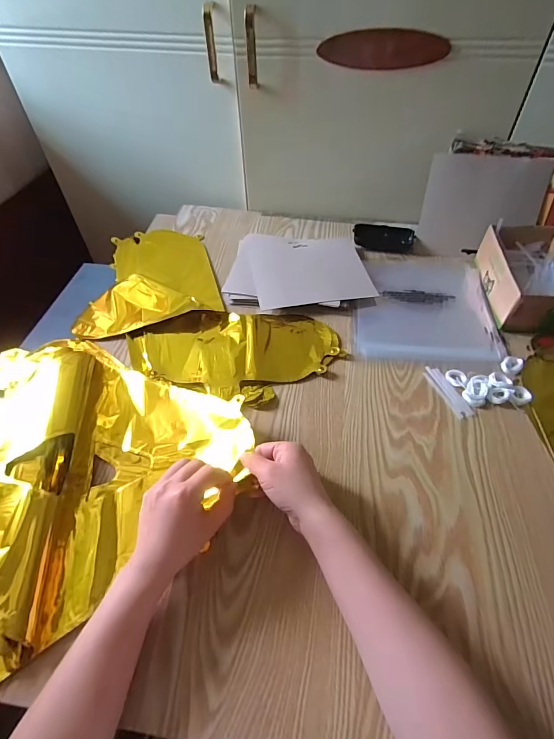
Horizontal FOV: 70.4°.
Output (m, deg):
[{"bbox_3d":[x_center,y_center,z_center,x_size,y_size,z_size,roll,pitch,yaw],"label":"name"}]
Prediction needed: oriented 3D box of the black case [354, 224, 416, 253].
[{"bbox_3d":[0.199,-0.246,0.732,0.107,0.021,0.052,5,51,5],"label":"black case"}]

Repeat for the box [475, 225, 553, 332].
[{"bbox_3d":[0.414,-0.149,0.630,0.142,0.072,0.202,5,51,4],"label":"box"}]

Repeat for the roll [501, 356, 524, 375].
[{"bbox_3d":[0.324,-0.005,0.542,0.025,0.009,0.032,31,57,23],"label":"roll"}]

